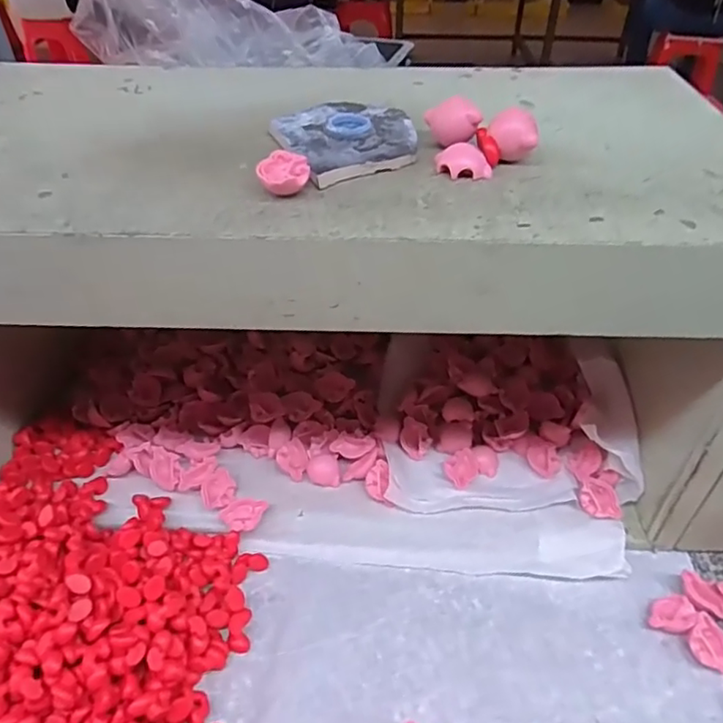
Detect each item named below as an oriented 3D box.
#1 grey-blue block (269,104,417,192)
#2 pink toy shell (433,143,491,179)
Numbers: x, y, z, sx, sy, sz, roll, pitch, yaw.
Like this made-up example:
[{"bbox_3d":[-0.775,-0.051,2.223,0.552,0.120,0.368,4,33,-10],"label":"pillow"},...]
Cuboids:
[{"bbox_3d":[-0.007,-0.143,0.369,0.086,0.010,0.105,-14,43,-16],"label":"grey-blue block"},{"bbox_3d":[0.059,-0.117,0.337,0.031,0.013,0.020,0,41,-1],"label":"pink toy shell"}]

